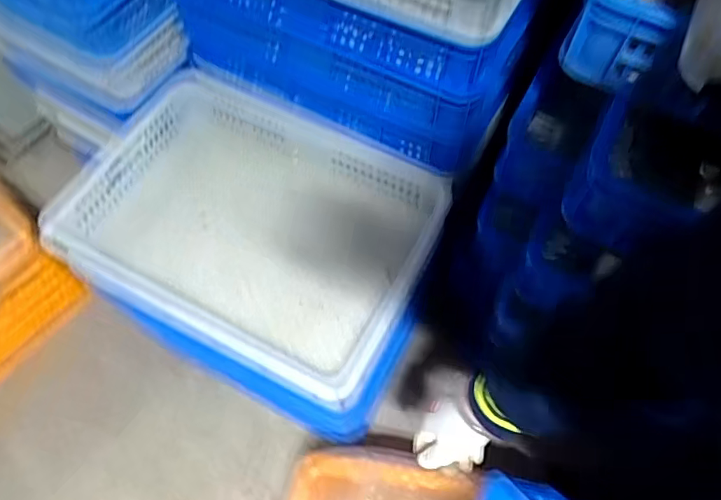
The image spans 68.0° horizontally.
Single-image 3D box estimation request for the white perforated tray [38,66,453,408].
[{"bbox_3d":[-0.188,-0.050,0.935,0.591,0.127,0.413,26,65,12],"label":"white perforated tray"}]

